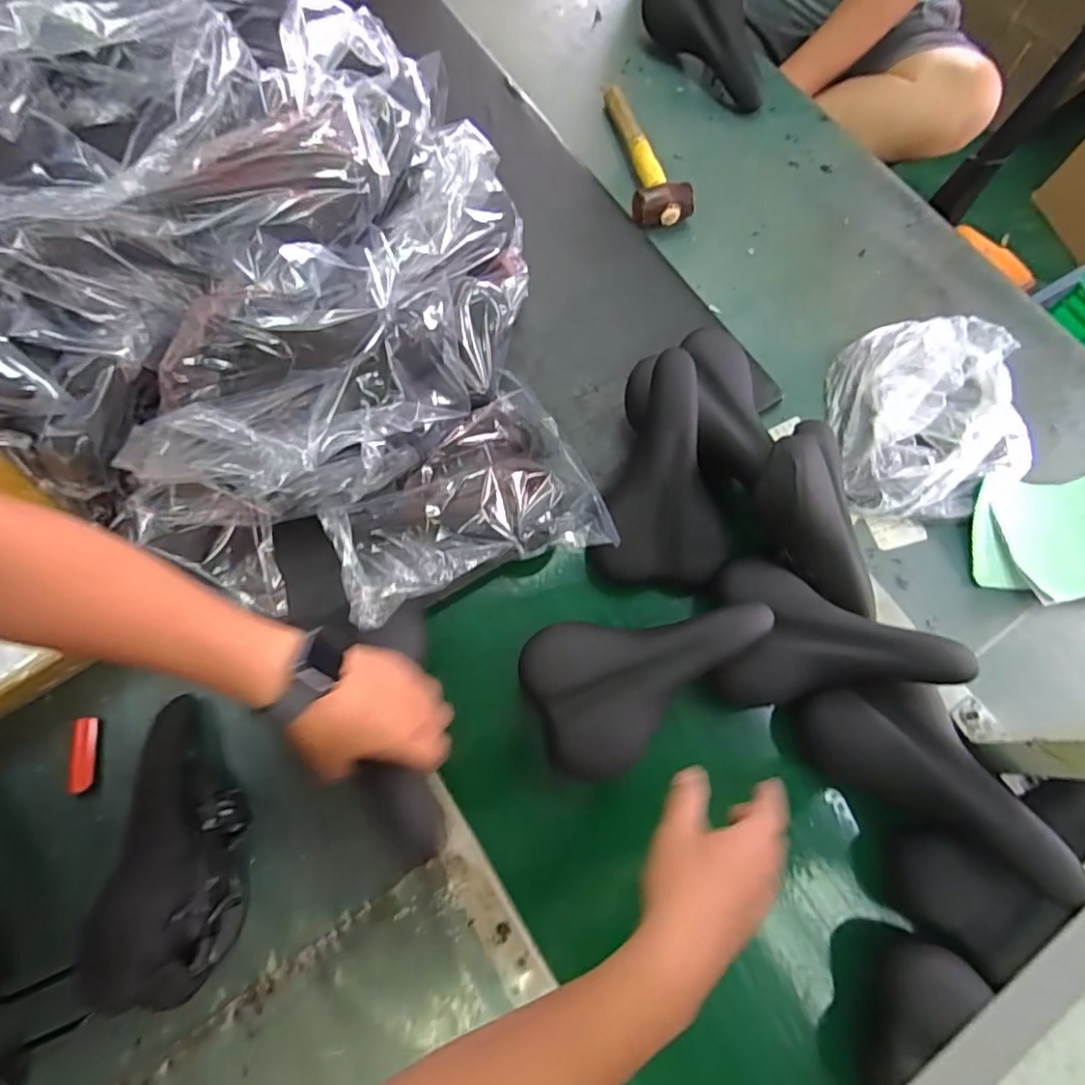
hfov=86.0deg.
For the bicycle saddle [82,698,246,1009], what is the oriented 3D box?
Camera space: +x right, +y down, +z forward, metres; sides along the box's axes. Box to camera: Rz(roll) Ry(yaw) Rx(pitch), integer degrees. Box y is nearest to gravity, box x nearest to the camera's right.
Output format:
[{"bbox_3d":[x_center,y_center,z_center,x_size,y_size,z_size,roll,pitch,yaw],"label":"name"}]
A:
[{"bbox_3d":[-0.331,0.267,0.519,0.089,0.151,0.247,-16,74,-7],"label":"bicycle saddle"}]

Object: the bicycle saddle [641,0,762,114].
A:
[{"bbox_3d":[0.276,-0.839,0.925,0.255,0.149,0.069,43,76,11],"label":"bicycle saddle"}]

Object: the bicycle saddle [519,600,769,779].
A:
[{"bbox_3d":[0.112,0.129,0.599,0.248,0.068,0.150,-22,75,-9],"label":"bicycle saddle"}]

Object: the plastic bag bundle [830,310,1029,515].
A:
[{"bbox_3d":[0.503,-0.166,0.751,0.254,0.075,0.273,0,73,-2],"label":"plastic bag bundle"}]

